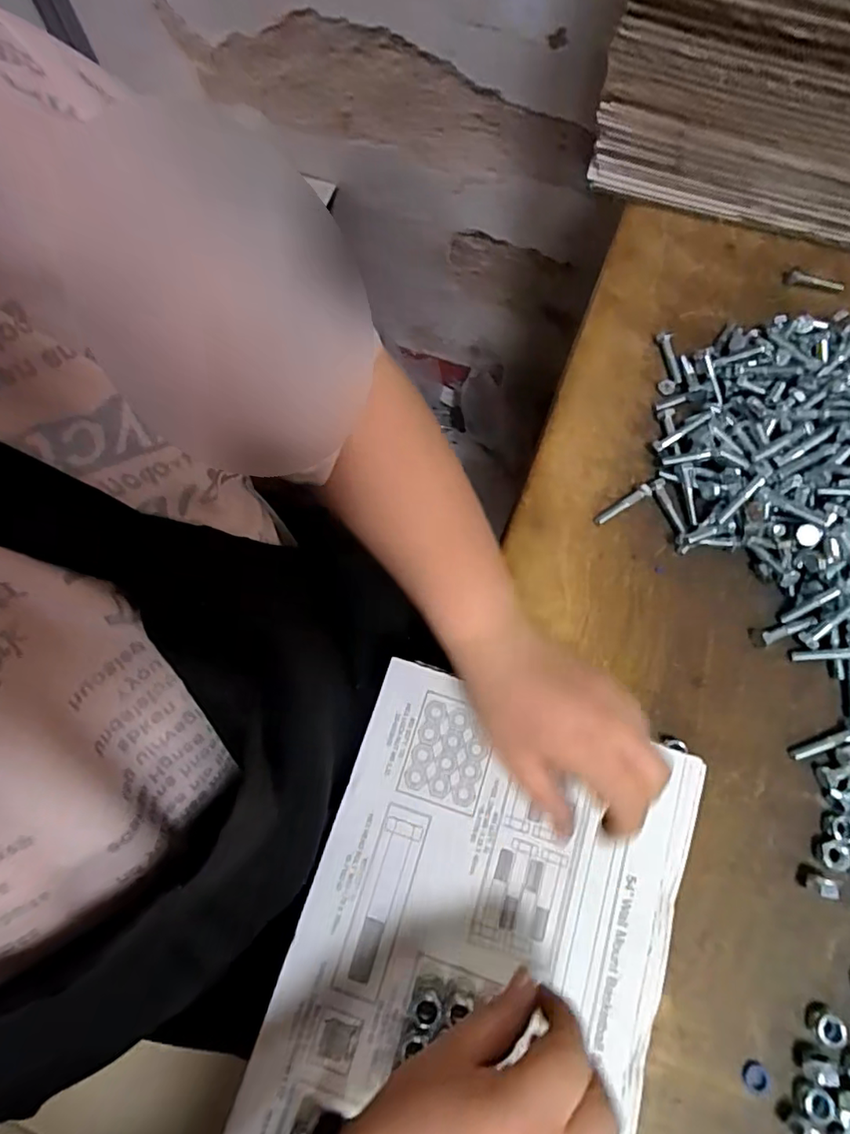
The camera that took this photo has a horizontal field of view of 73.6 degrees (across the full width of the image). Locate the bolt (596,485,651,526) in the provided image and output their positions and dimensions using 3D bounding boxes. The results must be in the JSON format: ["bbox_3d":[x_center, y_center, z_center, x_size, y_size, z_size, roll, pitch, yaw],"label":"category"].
[{"bbox_3d":[0.143,-0.045,0.412,0.046,0.011,0.008,-30,74,-9],"label":"bolt"}]

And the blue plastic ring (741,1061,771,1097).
[{"bbox_3d":[0.180,0.277,0.306,0.015,0.004,0.015,0,71,0],"label":"blue plastic ring"}]

